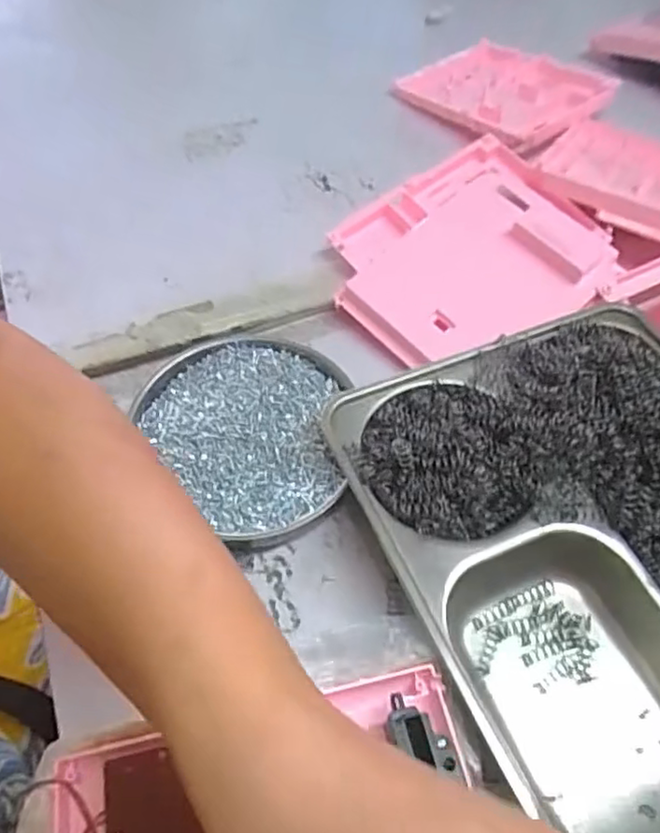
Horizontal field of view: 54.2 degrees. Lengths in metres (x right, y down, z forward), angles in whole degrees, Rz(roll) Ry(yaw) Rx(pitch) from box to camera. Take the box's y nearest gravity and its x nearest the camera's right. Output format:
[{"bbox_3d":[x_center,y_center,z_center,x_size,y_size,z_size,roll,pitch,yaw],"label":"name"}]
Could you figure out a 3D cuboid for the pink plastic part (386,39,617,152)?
[{"bbox_3d":[0.151,-0.284,0.561,0.122,0.022,0.146,-32,55,-16],"label":"pink plastic part"}]

